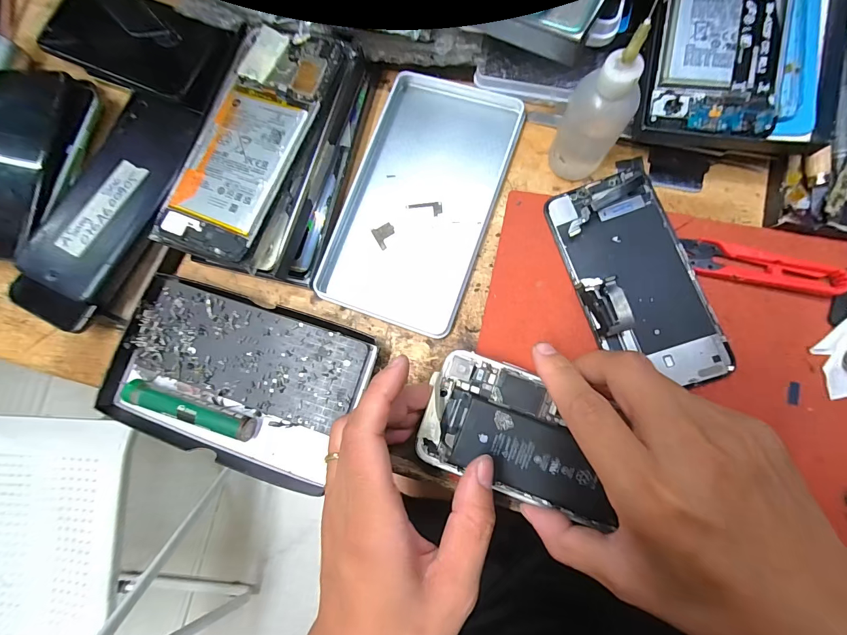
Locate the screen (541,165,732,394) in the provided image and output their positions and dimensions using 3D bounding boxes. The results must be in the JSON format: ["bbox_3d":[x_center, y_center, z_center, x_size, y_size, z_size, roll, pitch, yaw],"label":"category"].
[{"bbox_3d":[0.137,-0.025,0.243,0.073,0.013,0.142,-21,80,2],"label":"screen"}]

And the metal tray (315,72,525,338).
[{"bbox_3d":[-0.002,-0.087,0.273,0.103,0.014,0.183,19,84,7],"label":"metal tray"}]

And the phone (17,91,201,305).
[{"bbox_3d":[-0.224,-0.093,0.277,0.067,0.012,0.159,22,76,0],"label":"phone"}]

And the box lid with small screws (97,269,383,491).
[{"bbox_3d":[-0.129,0.043,0.258,0.171,0.014,0.110,15,83,7],"label":"box lid with small screws"}]

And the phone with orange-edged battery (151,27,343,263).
[{"bbox_3d":[-0.116,-0.117,0.248,0.074,0.007,0.158,20,83,10],"label":"phone with orange-edged battery"}]

